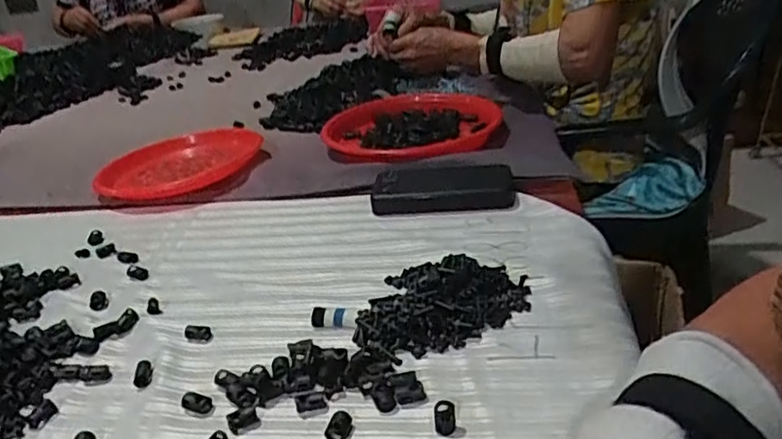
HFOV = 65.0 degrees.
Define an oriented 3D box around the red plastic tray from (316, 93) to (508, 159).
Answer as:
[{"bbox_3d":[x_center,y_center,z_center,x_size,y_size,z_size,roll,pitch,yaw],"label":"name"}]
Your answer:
[{"bbox_3d":[0.021,-0.113,0.757,0.227,0.034,0.147,1,29,14],"label":"red plastic tray"}]

